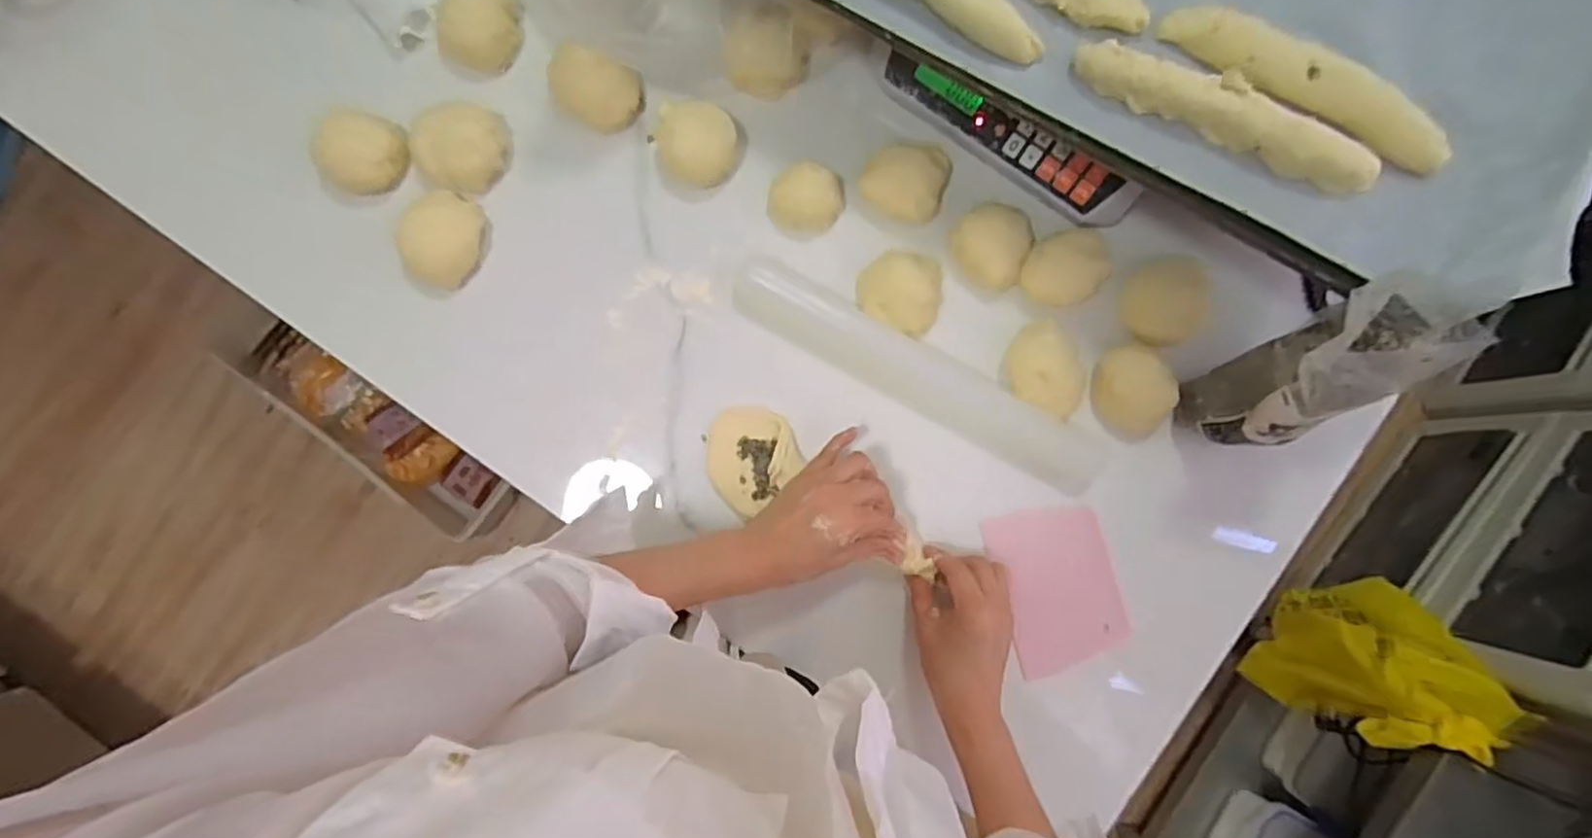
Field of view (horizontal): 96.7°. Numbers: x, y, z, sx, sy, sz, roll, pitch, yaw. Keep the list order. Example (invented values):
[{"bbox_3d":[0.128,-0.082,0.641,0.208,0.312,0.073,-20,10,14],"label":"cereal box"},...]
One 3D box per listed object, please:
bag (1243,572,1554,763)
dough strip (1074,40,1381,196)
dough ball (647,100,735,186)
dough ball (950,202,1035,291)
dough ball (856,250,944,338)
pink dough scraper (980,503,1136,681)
[{"bbox_3d":[0.824,0.341,1.022,0.117,0.332,0.225,18,87,1],"label":"bag"},{"bbox_3d":[0.284,-0.203,0.464,0.202,0.027,0.037,27,87,2],"label":"dough strip"},{"bbox_3d":[-0.079,-0.220,0.563,0.061,0.038,0.064,0,87,0],"label":"dough ball"},{"bbox_3d":[0.158,-0.142,0.570,0.062,0.033,0.061,0,87,0],"label":"dough ball"},{"bbox_3d":[0.084,-0.104,0.565,0.067,0.034,0.064,0,87,0],"label":"dough ball"},{"bbox_3d":[0.209,0.131,0.563,0.089,0.005,0.125,-15,87,1],"label":"pink dough scraper"}]

